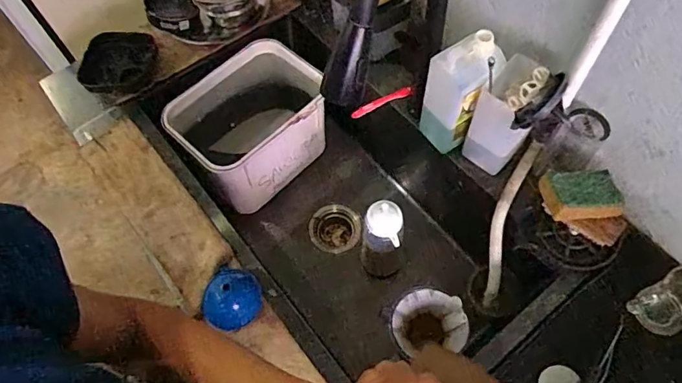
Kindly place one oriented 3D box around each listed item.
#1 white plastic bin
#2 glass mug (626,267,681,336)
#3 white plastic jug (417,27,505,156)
[{"bbox_3d":[-0.174,-0.126,0.994,0.278,0.196,0.203,-41,68,-18],"label":"white plastic bin"},{"bbox_3d":[0.441,0.148,0.647,0.090,0.073,0.066,-30,64,-13],"label":"glass mug"},{"bbox_3d":[0.179,-0.148,0.759,0.078,0.215,0.087,38,70,20],"label":"white plastic jug"}]

